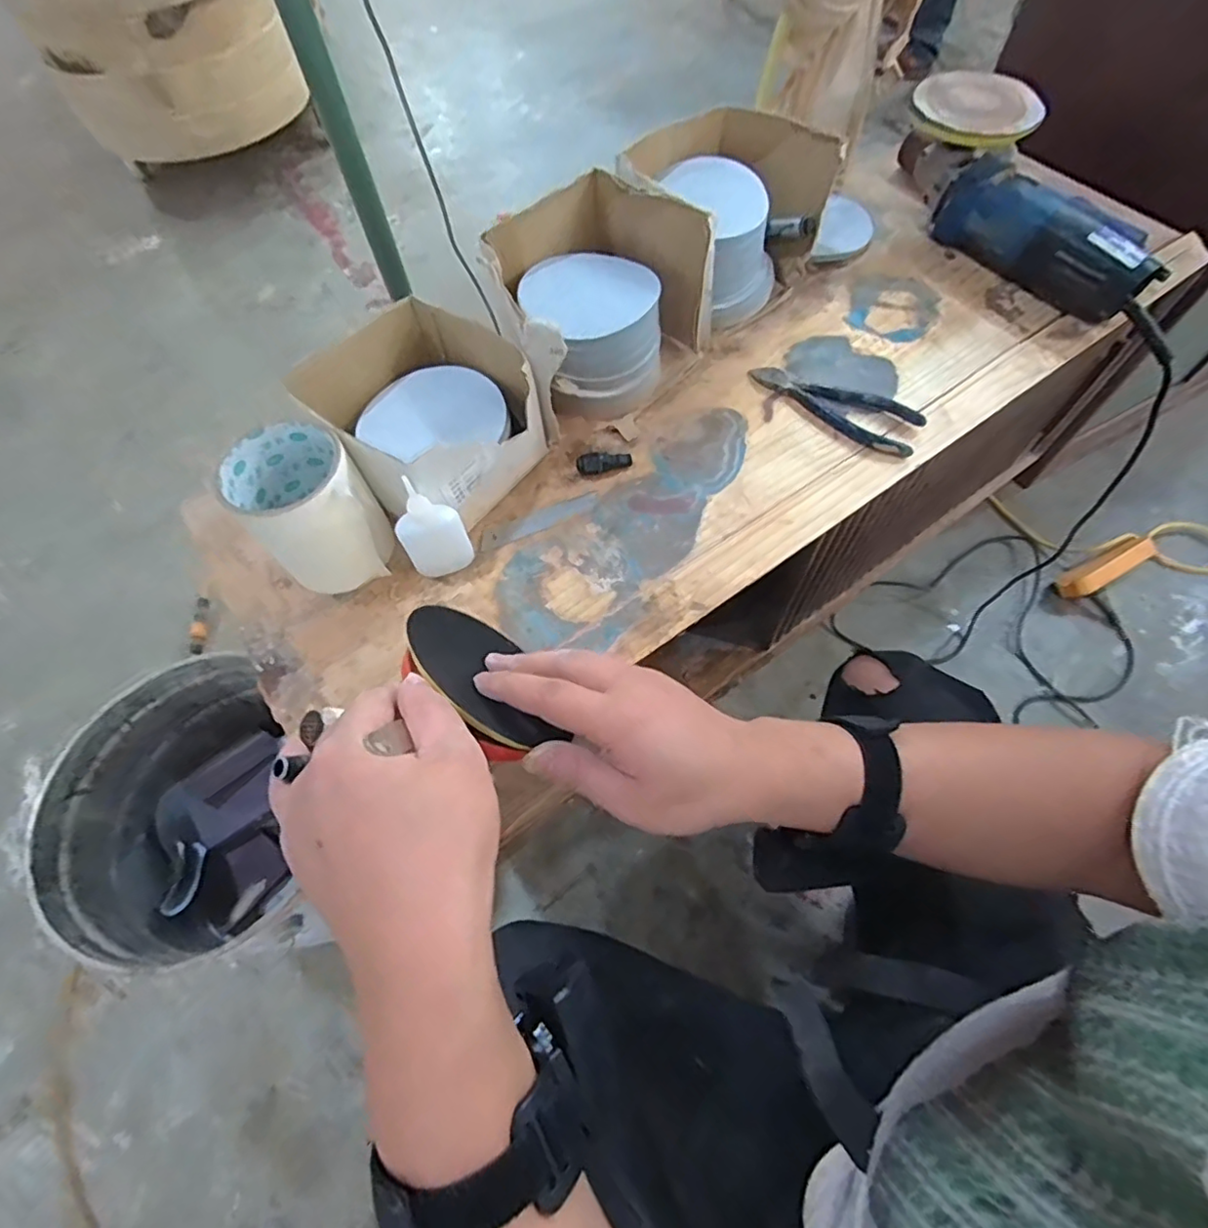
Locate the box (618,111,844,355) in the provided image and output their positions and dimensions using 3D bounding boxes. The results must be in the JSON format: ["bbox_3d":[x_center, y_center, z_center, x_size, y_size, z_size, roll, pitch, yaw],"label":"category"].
[{"bbox_3d":[0.110,-0.373,0.570,0.148,0.121,0.183,39,71,19],"label":"box"}]

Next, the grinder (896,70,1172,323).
[{"bbox_3d":[0.413,-0.413,0.600,0.132,0.107,0.301,-29,78,-15],"label":"grinder"}]

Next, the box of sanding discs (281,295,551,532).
[{"bbox_3d":[-0.142,-0.153,0.479,0.147,0.093,0.142,32,69,17],"label":"box of sanding discs"}]

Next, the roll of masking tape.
[{"bbox_3d":[-0.215,-0.074,0.439,0.078,0.097,0.084,-1,63,3],"label":"roll of masking tape"}]

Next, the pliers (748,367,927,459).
[{"bbox_3d":[0.207,-0.191,0.536,0.156,0.011,0.050,33,69,18],"label":"pliers"}]

